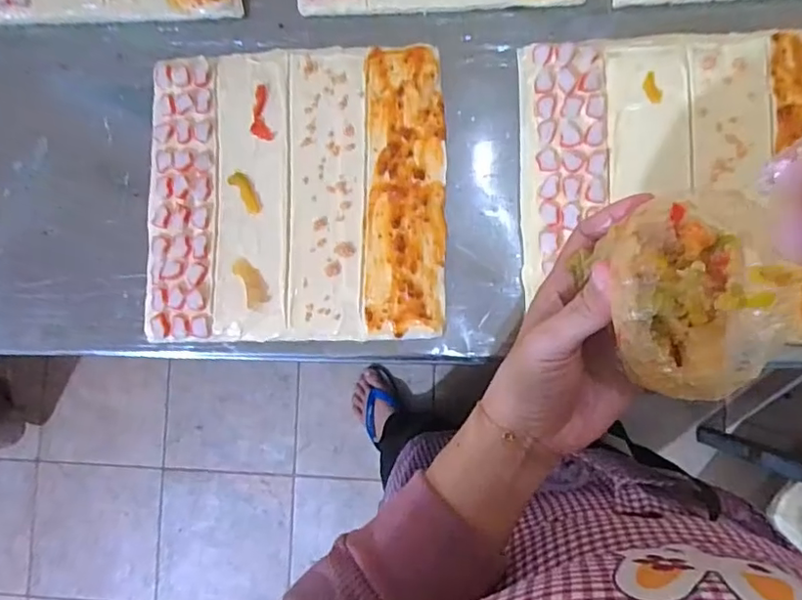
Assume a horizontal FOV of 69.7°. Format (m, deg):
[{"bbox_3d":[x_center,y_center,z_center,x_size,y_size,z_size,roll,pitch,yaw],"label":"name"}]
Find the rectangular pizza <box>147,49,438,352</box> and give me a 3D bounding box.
[{"bbox_3d":[-0.089,-0.091,0.496,0.250,0.023,0.244,-2,85,4],"label":"rectangular pizza"}]

